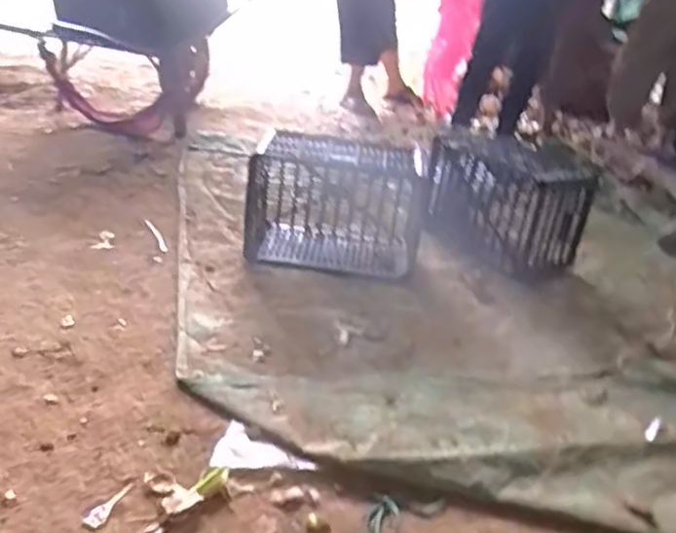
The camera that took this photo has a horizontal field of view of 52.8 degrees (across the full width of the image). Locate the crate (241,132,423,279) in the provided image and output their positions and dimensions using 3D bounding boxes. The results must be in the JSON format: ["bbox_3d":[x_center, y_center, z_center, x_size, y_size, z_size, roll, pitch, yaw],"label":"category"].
[{"bbox_3d":[0.008,-0.198,1.917,0.488,0.296,0.334,8,26,2],"label":"crate"}]

